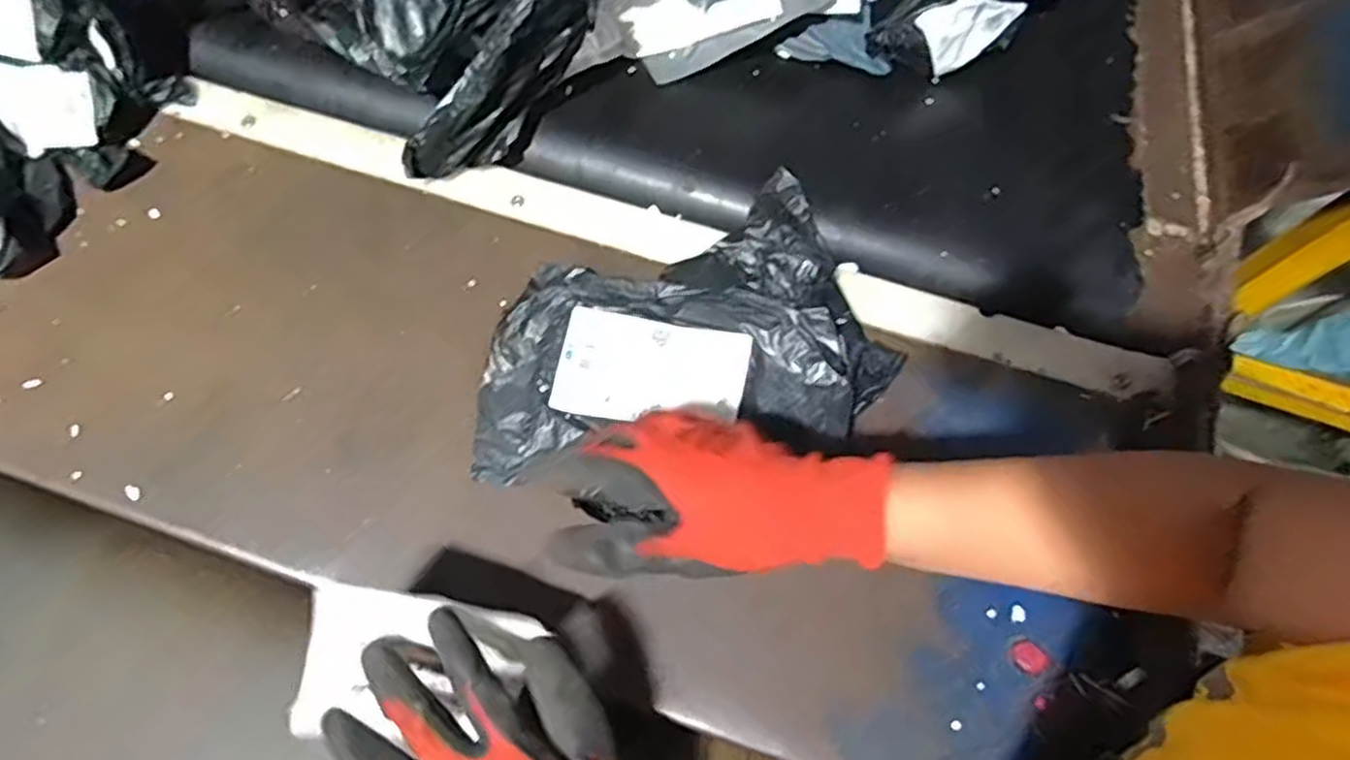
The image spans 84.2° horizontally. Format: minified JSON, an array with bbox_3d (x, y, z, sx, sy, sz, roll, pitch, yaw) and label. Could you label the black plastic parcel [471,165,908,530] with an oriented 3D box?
[{"bbox_3d":[-0.005,-0.020,0.519,0.279,0.032,0.187,-20,71,-7],"label":"black plastic parcel"}]

